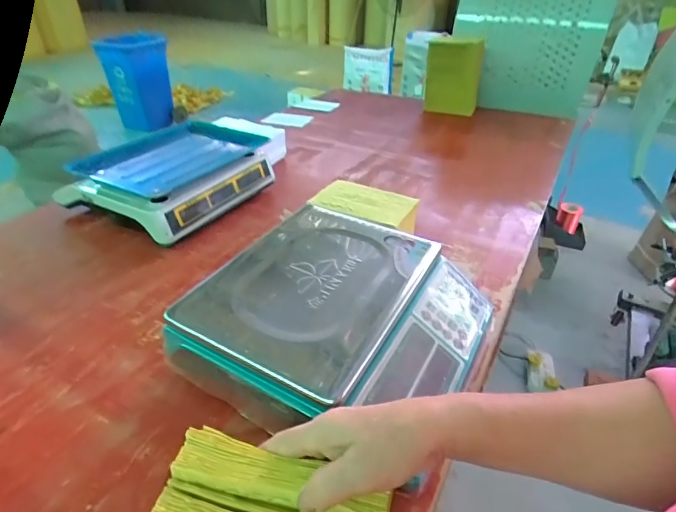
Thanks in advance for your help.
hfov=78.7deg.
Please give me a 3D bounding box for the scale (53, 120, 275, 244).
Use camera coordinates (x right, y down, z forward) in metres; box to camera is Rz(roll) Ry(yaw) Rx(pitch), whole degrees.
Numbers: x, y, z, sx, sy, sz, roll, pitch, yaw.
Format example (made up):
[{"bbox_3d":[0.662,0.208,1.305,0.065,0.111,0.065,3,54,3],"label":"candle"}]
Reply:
[{"bbox_3d":[-0.335,-0.160,0.856,0.281,0.118,0.319,19,40,22],"label":"scale"}]

